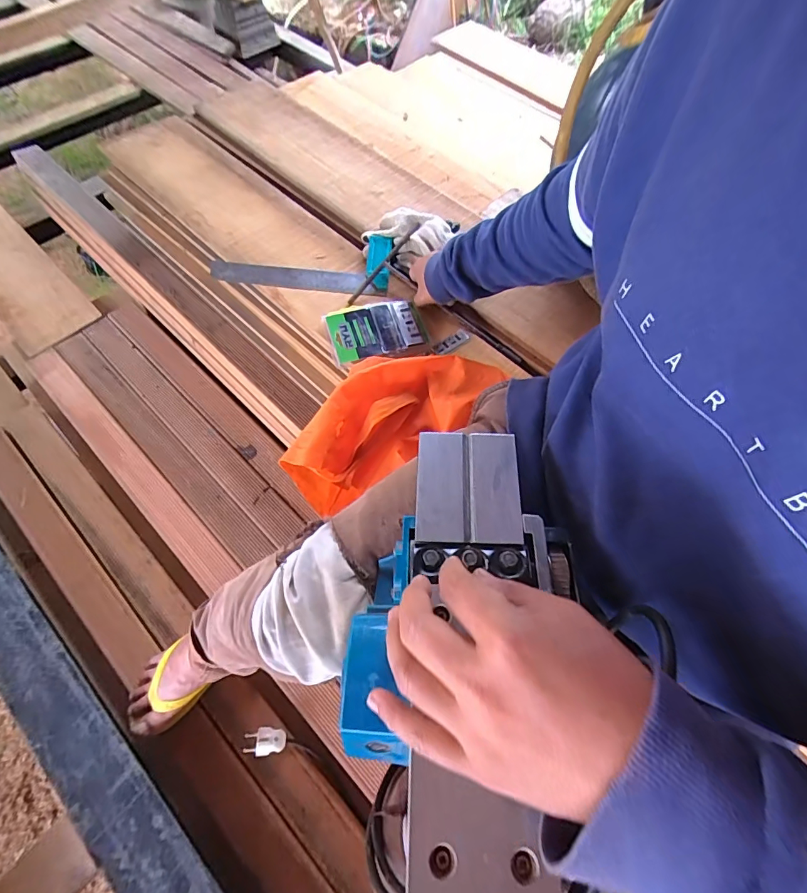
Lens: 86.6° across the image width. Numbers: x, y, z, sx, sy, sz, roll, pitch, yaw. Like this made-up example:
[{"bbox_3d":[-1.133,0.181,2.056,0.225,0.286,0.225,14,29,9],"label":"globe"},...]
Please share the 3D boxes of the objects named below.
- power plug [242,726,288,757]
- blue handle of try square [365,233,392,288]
[{"bbox_3d":[-0.219,0.464,0.673,0.065,0.014,0.037,-2,64,-3],"label":"power plug"},{"bbox_3d":[-0.041,-0.315,0.731,0.045,0.016,0.099,-2,76,1],"label":"blue handle of try square"}]

